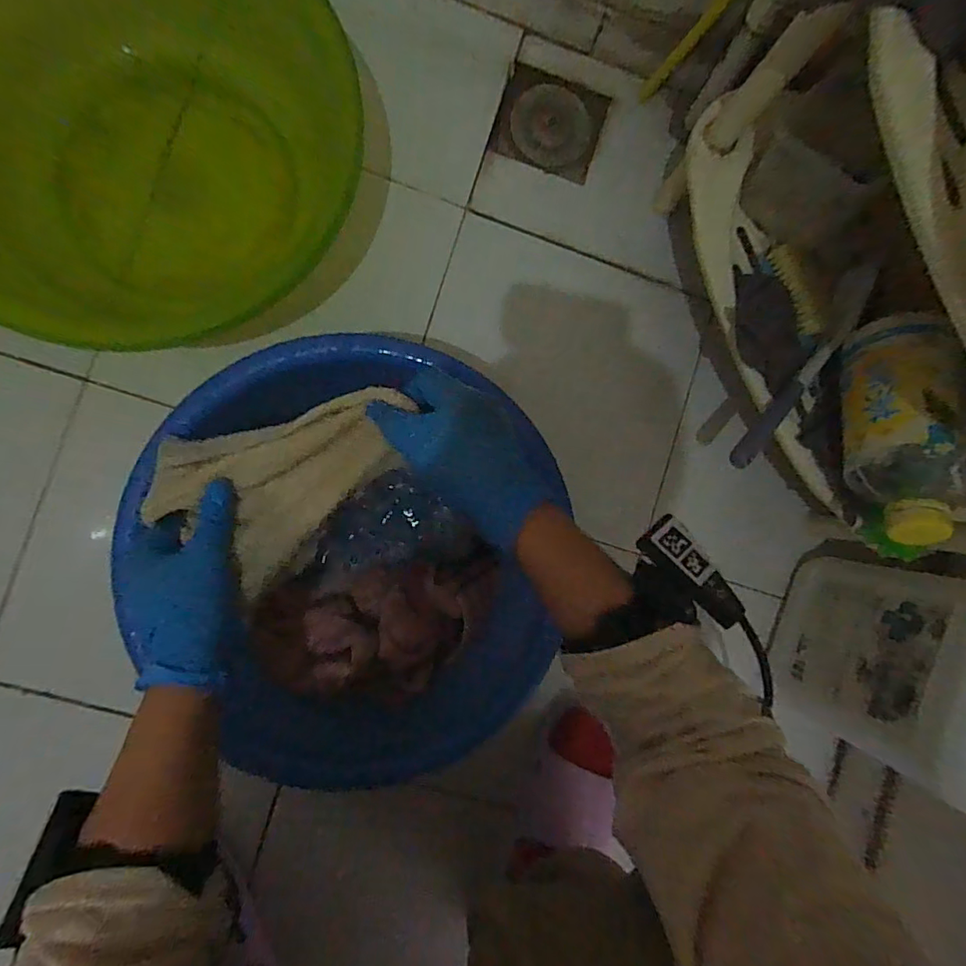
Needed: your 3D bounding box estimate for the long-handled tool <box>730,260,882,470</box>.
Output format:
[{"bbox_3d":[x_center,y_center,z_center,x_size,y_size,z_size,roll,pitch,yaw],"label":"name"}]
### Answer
[{"bbox_3d":[0.304,-0.108,0.473,0.029,0.018,0.240,37,83,-6],"label":"long-handled tool"}]

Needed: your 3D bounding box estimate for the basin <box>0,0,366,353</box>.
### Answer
[{"bbox_3d":[-0.322,-0.329,0.467,0.341,0.106,0.348,0,88,-9],"label":"basin"}]

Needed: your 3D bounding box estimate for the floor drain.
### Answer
[{"bbox_3d":[0.075,-0.397,0.566,0.112,0.009,0.099,17,85,-8],"label":"floor drain"}]

